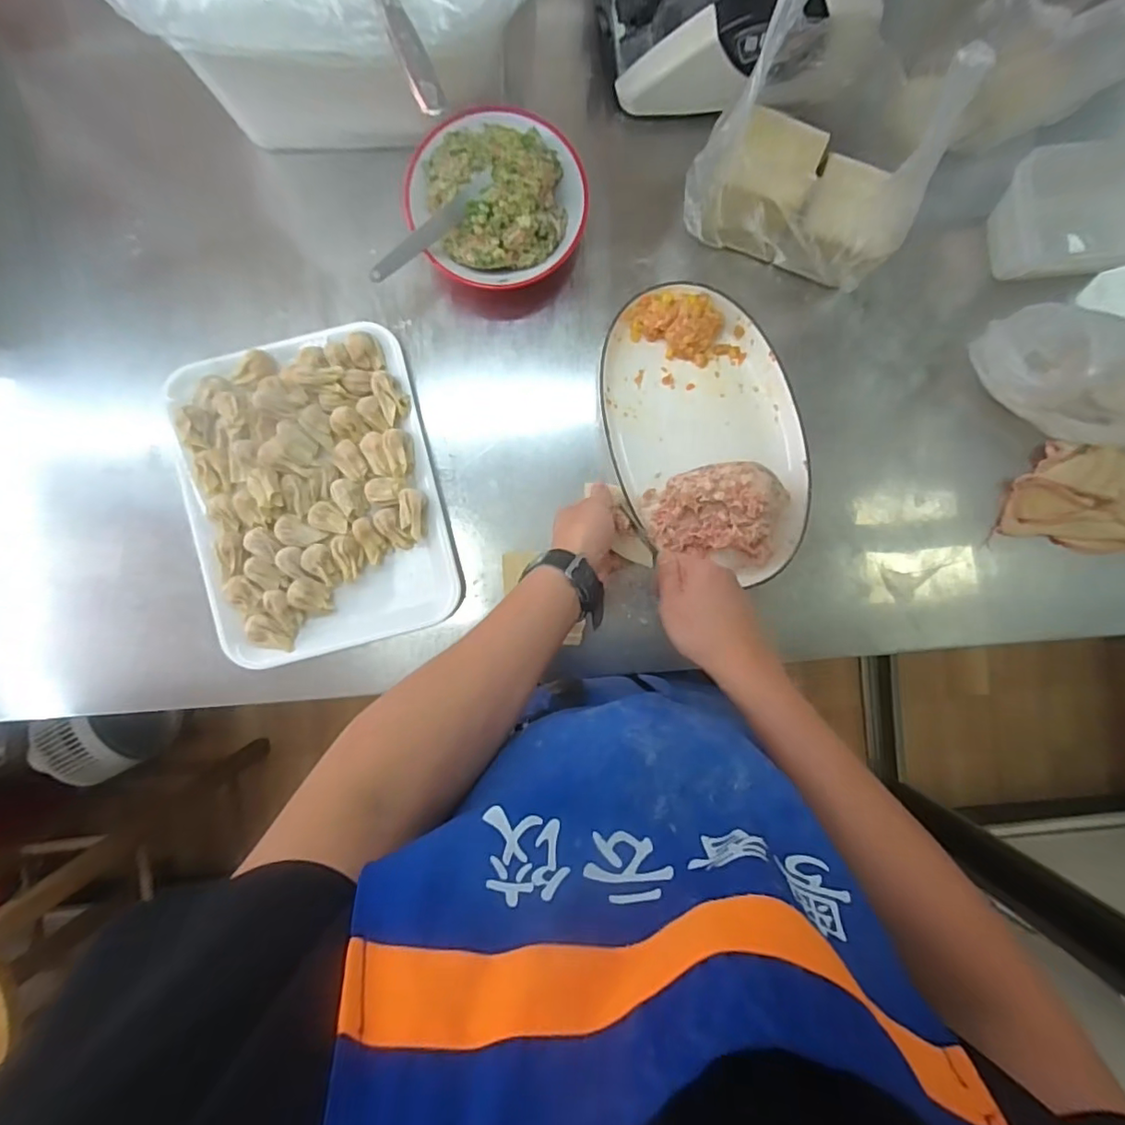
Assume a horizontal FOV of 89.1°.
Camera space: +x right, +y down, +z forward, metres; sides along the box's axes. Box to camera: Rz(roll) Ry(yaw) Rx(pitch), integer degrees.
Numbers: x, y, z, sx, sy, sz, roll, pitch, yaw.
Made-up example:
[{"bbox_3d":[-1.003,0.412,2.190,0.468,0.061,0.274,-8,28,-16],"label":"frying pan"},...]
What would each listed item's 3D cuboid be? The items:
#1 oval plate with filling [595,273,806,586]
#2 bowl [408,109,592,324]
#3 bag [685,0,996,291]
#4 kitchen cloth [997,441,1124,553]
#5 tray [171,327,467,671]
[{"bbox_3d":[0.147,-0.132,0.574,0.193,0.077,0.295,-9,90,-1],"label":"oval plate with filling"},{"bbox_3d":[-0.063,-0.348,0.568,0.165,0.113,0.155,0,90,-1],"label":"bowl"},{"bbox_3d":[0.227,-0.352,0.488,0.193,0.235,0.095,24,89,-1],"label":"bag"},{"bbox_3d":[0.577,-0.063,0.615,0.186,0.036,0.107,15,90,-1],"label":"kitchen cloth"},{"bbox_3d":[-0.256,-0.069,0.587,0.247,0.037,0.313,-14,90,-1],"label":"tray"}]

